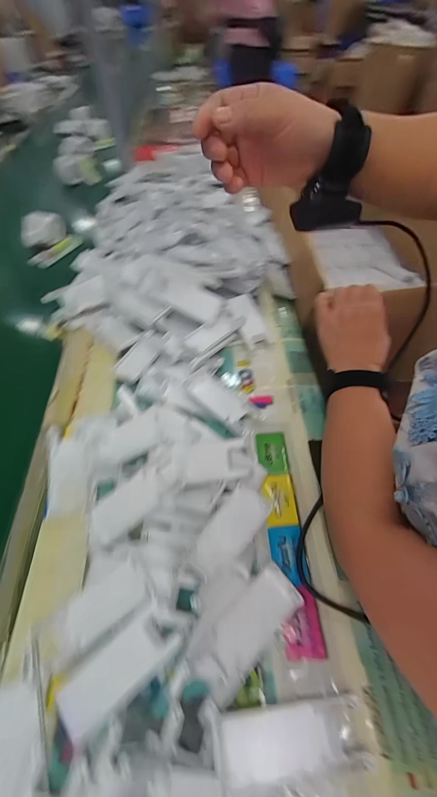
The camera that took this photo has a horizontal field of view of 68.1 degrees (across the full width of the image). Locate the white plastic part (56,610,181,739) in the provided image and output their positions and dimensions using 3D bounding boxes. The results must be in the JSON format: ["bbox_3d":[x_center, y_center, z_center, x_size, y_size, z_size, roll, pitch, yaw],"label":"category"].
[{"bbox_3d":[-0.076,0.205,0.243,0.090,0.007,0.034,-32,58,-22],"label":"white plastic part"}]

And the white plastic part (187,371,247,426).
[{"bbox_3d":[-0.001,-0.003,0.402,0.078,0.006,0.039,39,61,13],"label":"white plastic part"}]

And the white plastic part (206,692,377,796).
[{"bbox_3d":[0.049,0.235,0.224,0.104,0.021,0.042,-6,52,-4],"label":"white plastic part"}]

